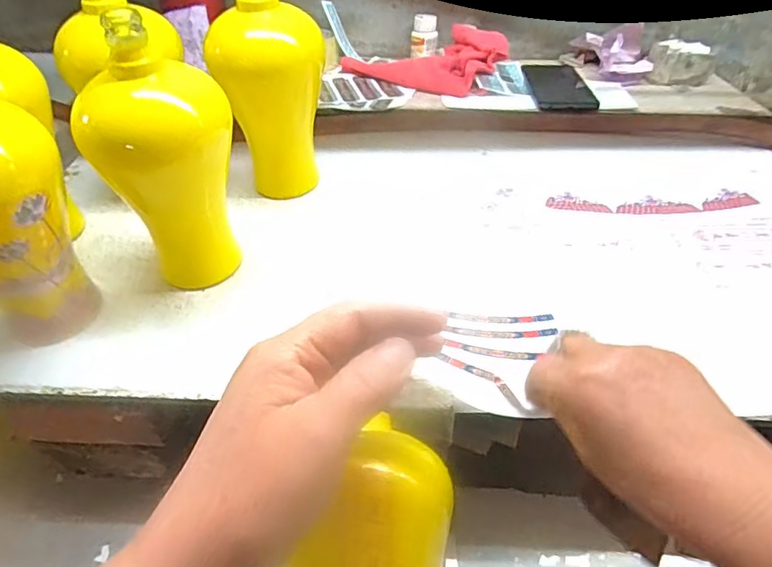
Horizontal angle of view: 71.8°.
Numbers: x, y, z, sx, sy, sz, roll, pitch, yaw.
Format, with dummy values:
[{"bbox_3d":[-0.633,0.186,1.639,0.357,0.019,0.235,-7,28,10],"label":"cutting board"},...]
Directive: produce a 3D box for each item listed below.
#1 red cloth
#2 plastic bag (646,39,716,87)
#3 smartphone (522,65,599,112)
[{"bbox_3d":[0.060,-0.327,0.743,0.213,0.050,0.147,24,52,19],"label":"red cloth"},{"bbox_3d":[0.404,-0.306,0.731,0.080,0.037,0.069,7,47,12],"label":"plastic bag"},{"bbox_3d":[0.229,-0.267,0.717,0.076,0.008,0.176,3,38,2],"label":"smartphone"}]

